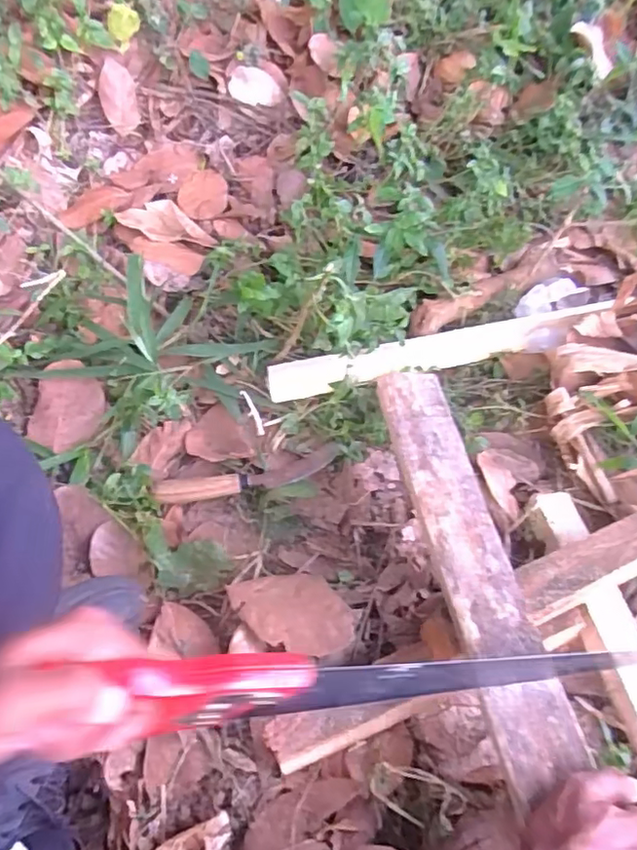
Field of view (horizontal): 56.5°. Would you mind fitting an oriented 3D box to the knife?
[{"bbox_3d":[-0.069,0.053,0.596,0.186,0.012,0.036,-14,50,-10],"label":"knife"}]

